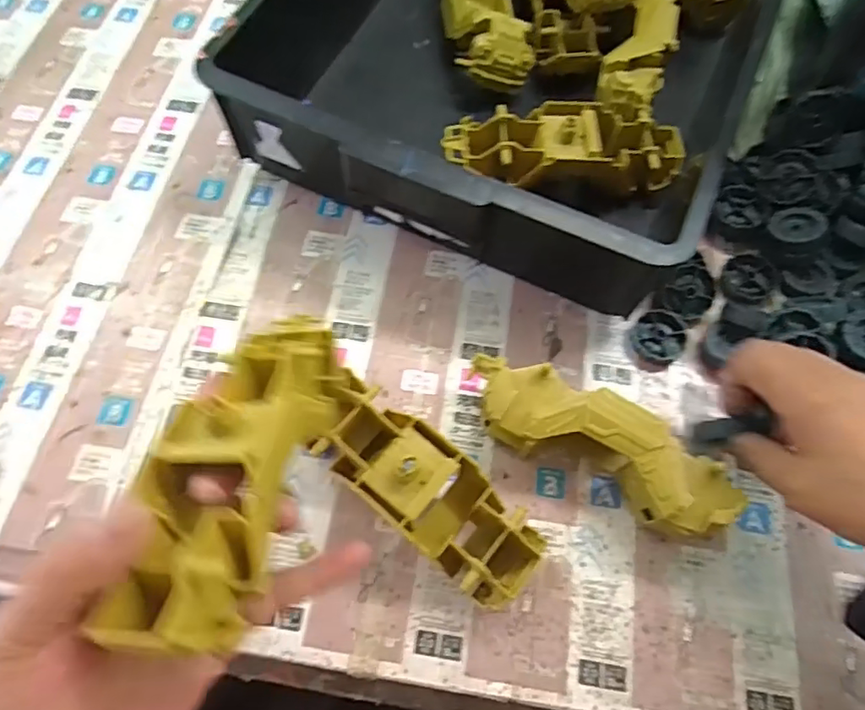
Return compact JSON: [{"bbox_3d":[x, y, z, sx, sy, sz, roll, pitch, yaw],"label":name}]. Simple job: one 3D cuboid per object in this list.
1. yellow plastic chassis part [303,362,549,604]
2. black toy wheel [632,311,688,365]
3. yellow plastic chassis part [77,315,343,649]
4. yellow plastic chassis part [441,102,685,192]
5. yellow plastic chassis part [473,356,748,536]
[{"bbox_3d":[-0.006,0.080,0.355,0.155,0.057,0.055,37,72,17],"label":"yellow plastic chassis part"},{"bbox_3d":[0.163,-0.013,0.422,0.036,0.012,0.038,-1,65,1],"label":"black toy wheel"},{"bbox_3d":[-0.087,0.040,0.264,0.058,0.047,0.173,7,43,5],"label":"yellow plastic chassis part"},{"bbox_3d":[0.101,-0.159,0.453,0.181,0.038,0.064,-2,65,1],"label":"yellow plastic chassis part"},{"bbox_3d":[0.099,0.057,0.364,0.164,0.057,0.053,26,69,13],"label":"yellow plastic chassis part"}]

